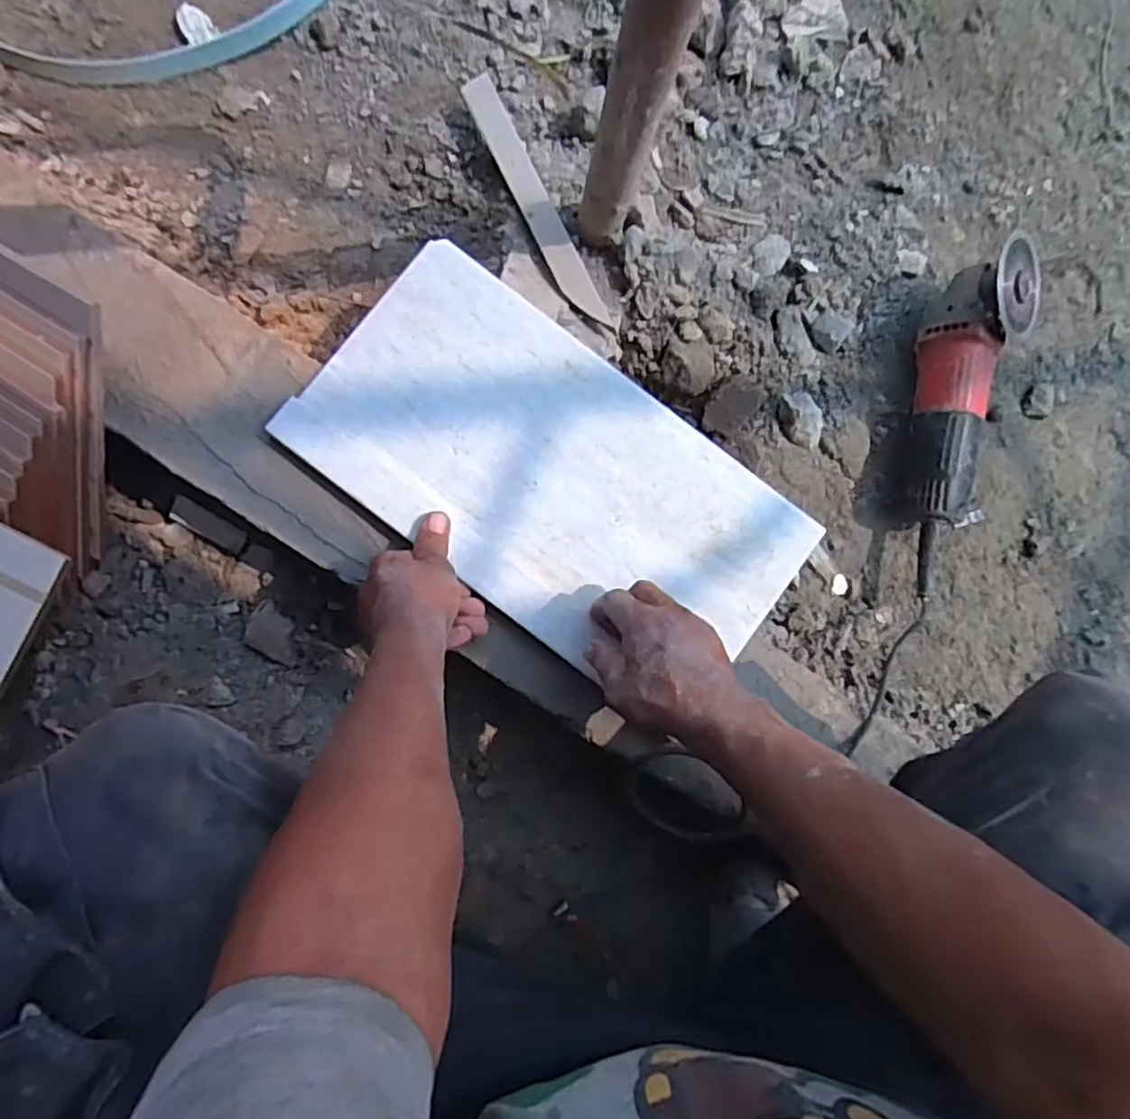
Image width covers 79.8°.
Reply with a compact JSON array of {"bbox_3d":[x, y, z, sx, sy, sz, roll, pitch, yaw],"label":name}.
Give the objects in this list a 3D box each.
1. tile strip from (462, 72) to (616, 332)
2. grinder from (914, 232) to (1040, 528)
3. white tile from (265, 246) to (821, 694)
[{"bbox_3d":[-0.030,-0.338,0.634,0.029,0.013,0.275,-26,84,7],"label":"tile strip"},{"bbox_3d":[0.389,-0.163,0.652,0.098,0.093,0.260,8,86,-1],"label":"grinder"},{"bbox_3d":[-0.009,-0.063,0.538,0.393,0.010,0.207,37,82,-1],"label":"white tile"}]

